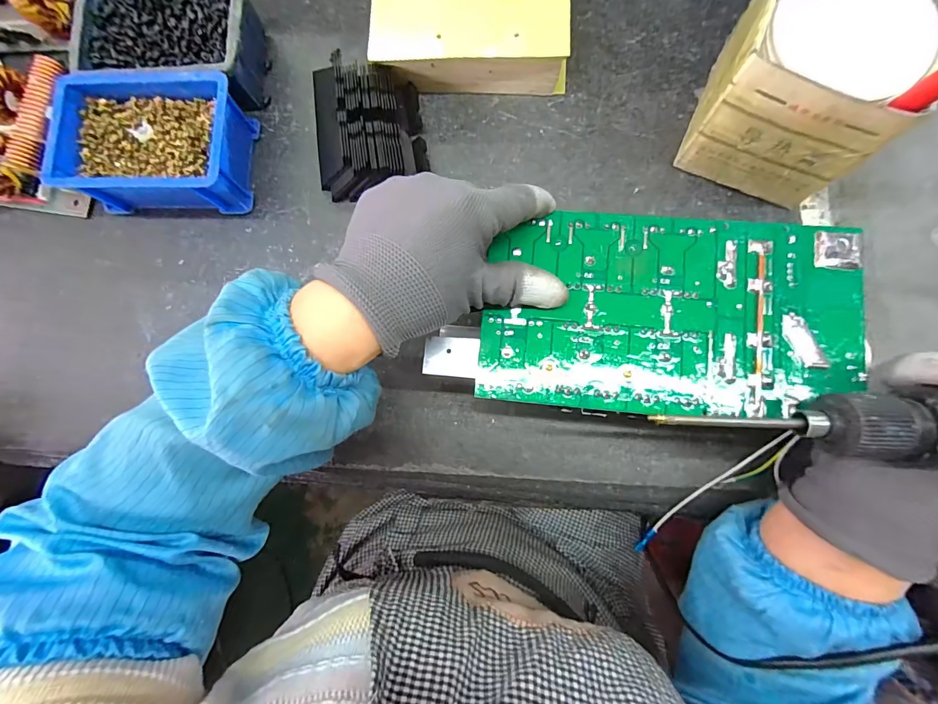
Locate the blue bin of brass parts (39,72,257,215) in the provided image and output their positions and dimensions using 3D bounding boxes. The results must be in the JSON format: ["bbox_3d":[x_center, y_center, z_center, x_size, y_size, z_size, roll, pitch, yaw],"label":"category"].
[{"bbox_3d":[-0.267,-0.178,0.346,0.148,0.051,0.108,4,83,4],"label":"blue bin of brass parts"}]

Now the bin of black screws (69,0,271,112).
[{"bbox_3d":[-0.261,-0.276,0.359,0.153,0.053,0.100,9,84,5],"label":"bin of black screws"}]

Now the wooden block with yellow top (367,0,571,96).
[{"bbox_3d":[0.002,-0.285,0.352,0.163,0.045,0.107,1,83,4],"label":"wooden block with yellow top"}]

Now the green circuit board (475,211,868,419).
[{"bbox_3d":[0.122,-0.024,0.246,0.221,0.005,0.122,5,84,4],"label":"green circuit board"}]

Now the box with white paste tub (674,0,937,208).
[{"bbox_3d":[0.240,-0.195,0.294,0.103,0.109,0.114,25,85,6],"label":"box with white paste tub"}]

